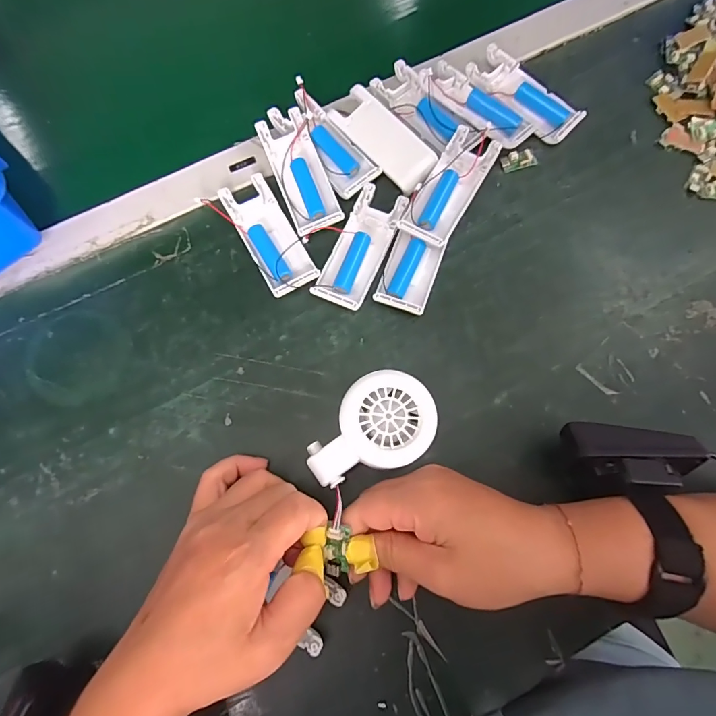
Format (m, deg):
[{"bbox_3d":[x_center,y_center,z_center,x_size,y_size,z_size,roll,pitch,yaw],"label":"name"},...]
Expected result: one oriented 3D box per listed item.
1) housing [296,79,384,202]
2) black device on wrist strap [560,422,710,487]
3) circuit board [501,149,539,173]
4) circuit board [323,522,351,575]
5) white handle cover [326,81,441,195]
[{"bbox_3d":[-0.022,-0.185,0.349,0.039,0.017,0.107,-30,78,-8],"label":"housing"},{"bbox_3d":[0.163,0.057,0.247,0.072,0.024,0.034,4,75,2],"label":"black device on wrist strap"},{"bbox_3d":[0.138,-0.170,0.356,0.030,0.004,0.016,-17,77,-5],"label":"circuit board"},{"bbox_3d":[-0.013,0.115,0.249,0.012,0.006,0.033,2,100,0],"label":"circuit board"},{"bbox_3d":[0.021,-0.184,0.344,0.039,0.011,0.098,-43,80,-10],"label":"white handle cover"}]

